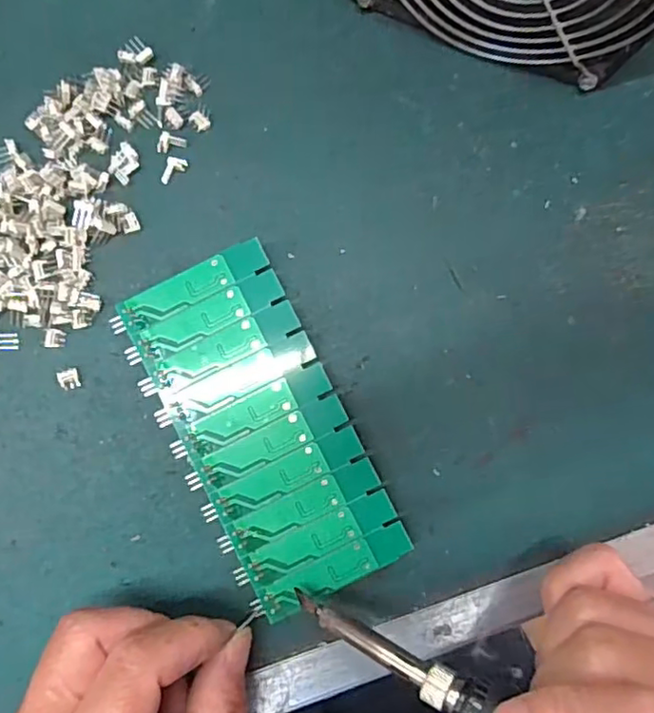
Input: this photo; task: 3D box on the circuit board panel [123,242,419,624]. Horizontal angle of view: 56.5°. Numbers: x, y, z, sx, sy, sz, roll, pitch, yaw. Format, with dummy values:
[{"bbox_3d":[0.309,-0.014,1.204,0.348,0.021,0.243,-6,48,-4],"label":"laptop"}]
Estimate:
[{"bbox_3d":[-0.026,0.029,0.242,0.063,0.009,0.137,-26,88,-7],"label":"circuit board panel"}]

